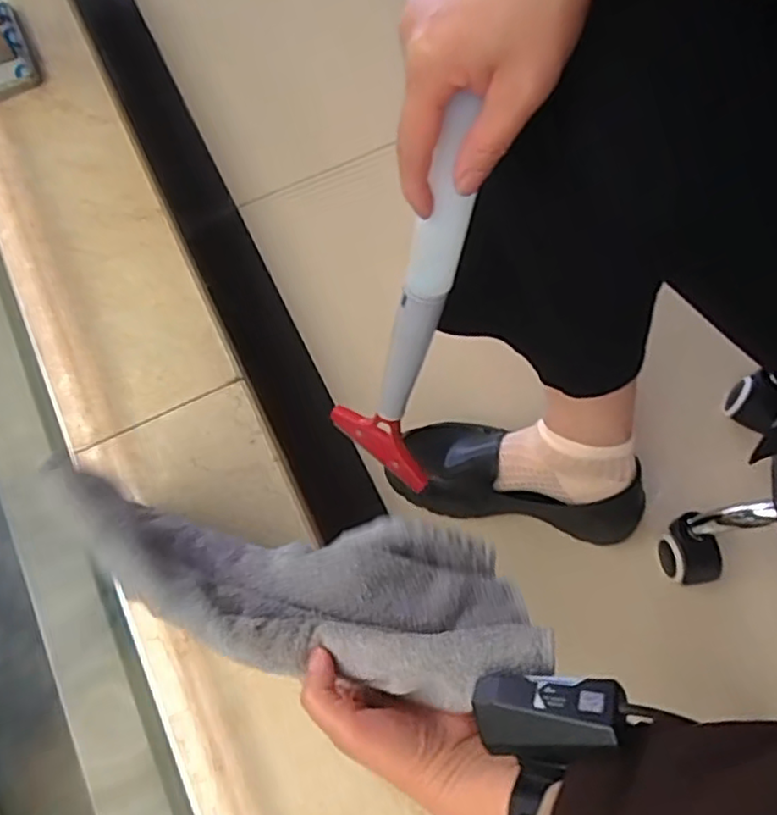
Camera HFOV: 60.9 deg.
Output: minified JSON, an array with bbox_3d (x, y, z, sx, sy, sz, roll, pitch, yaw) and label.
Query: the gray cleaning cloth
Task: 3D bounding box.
[{"bbox_3d":[-0.062,0.107,0.429,0.304,0.129,0.108,11,70,6],"label":"gray cleaning cloth"}]

